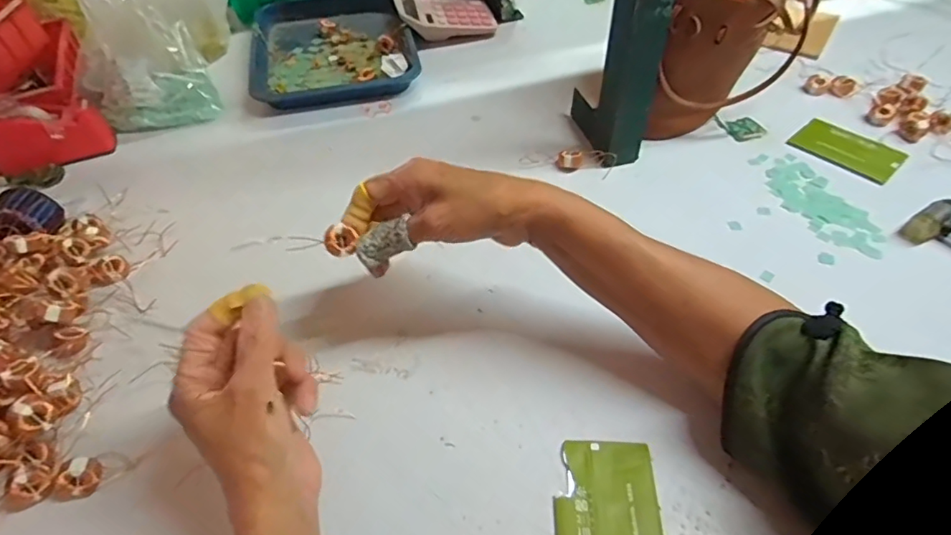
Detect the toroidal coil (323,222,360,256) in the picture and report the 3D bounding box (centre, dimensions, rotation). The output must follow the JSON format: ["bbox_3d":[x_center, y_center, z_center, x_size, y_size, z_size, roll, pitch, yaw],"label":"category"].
[{"bbox_3d":[-0.093,-0.019,0.373,0.023,0.016,0.015,-8,49,-6],"label":"toroidal coil"}]

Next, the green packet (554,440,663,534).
[{"bbox_3d":[0.086,0.163,0.348,0.067,0.005,0.103,3,49,3],"label":"green packet"}]

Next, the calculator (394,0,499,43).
[{"bbox_3d":[-0.049,-0.383,0.802,0.141,0.043,0.119,-15,50,-10],"label":"calculator"}]

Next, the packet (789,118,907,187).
[{"bbox_3d":[0.410,-0.133,0.595,0.073,0.005,0.103,-37,58,-27],"label":"packet"}]

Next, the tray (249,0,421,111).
[{"bbox_3d":[-0.205,-0.321,0.761,0.209,0.035,0.291,-13,50,-10],"label":"tray"}]

